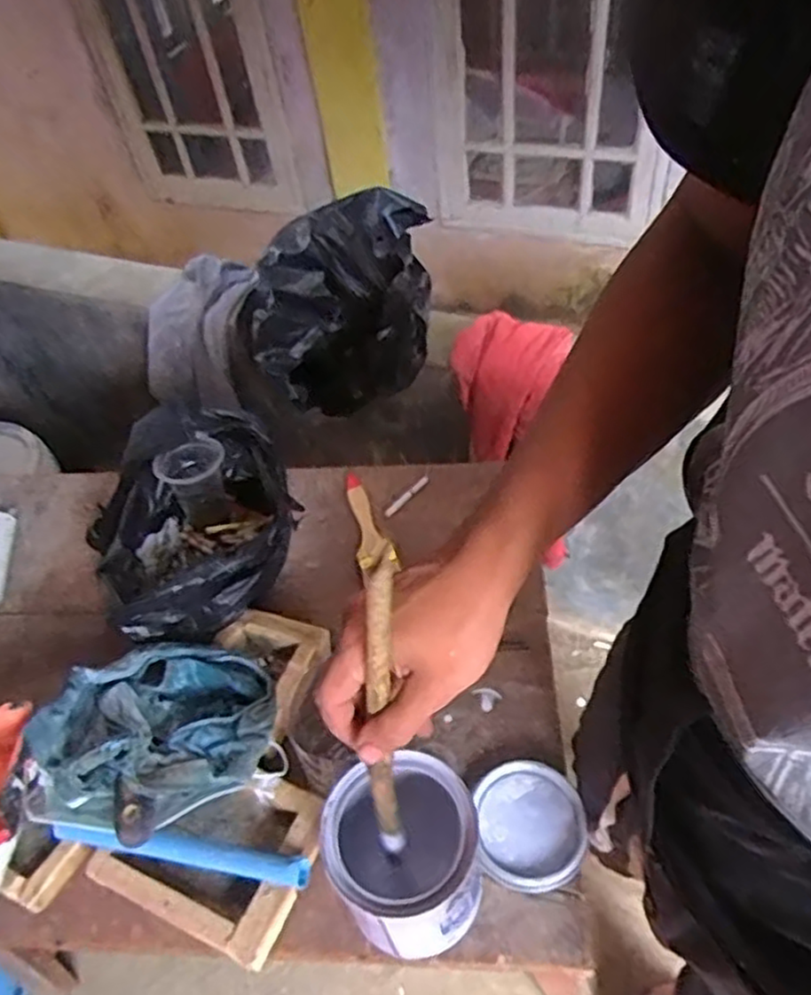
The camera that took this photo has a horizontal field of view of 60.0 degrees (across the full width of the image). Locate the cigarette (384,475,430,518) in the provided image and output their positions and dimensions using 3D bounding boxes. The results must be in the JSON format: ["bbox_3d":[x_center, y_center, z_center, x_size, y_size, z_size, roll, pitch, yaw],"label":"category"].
[{"bbox_3d":[0.002,-0.002,0.795,0.064,0.004,0.009,-42,58,-12],"label":"cigarette"}]

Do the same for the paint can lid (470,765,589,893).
[{"bbox_3d":[0.102,0.268,0.575,0.085,0.010,0.096,-5,50,4],"label":"paint can lid"}]

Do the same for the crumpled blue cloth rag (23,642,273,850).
[{"bbox_3d":[-0.206,0.194,0.586,0.191,0.077,0.166,-38,56,-22],"label":"crumpled blue cloth rag"}]

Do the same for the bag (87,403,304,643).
[{"bbox_3d":[-0.216,0.016,0.711,0.193,0.137,0.205,-26,52,-13],"label":"bag"}]

